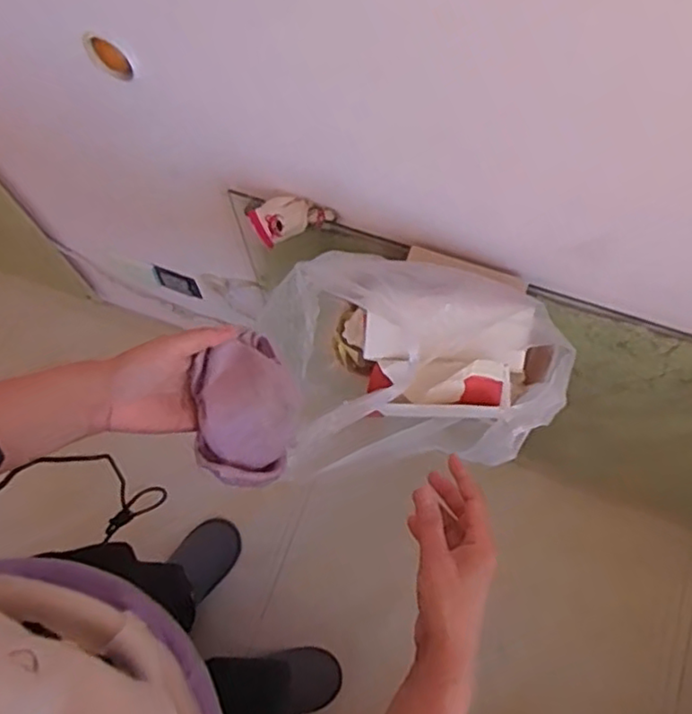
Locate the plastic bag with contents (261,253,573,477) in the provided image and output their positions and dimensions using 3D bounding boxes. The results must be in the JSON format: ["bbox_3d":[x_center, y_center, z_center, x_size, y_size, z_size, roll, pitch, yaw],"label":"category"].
[{"bbox_3d":[0.064,-0.001,0.693,0.311,0.163,0.225,1,70,2],"label":"plastic bag with contents"}]

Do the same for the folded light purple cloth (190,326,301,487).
[{"bbox_3d":[-0.084,0.043,0.575,0.087,0.052,0.125,-3,70,1],"label":"folded light purple cloth"}]

